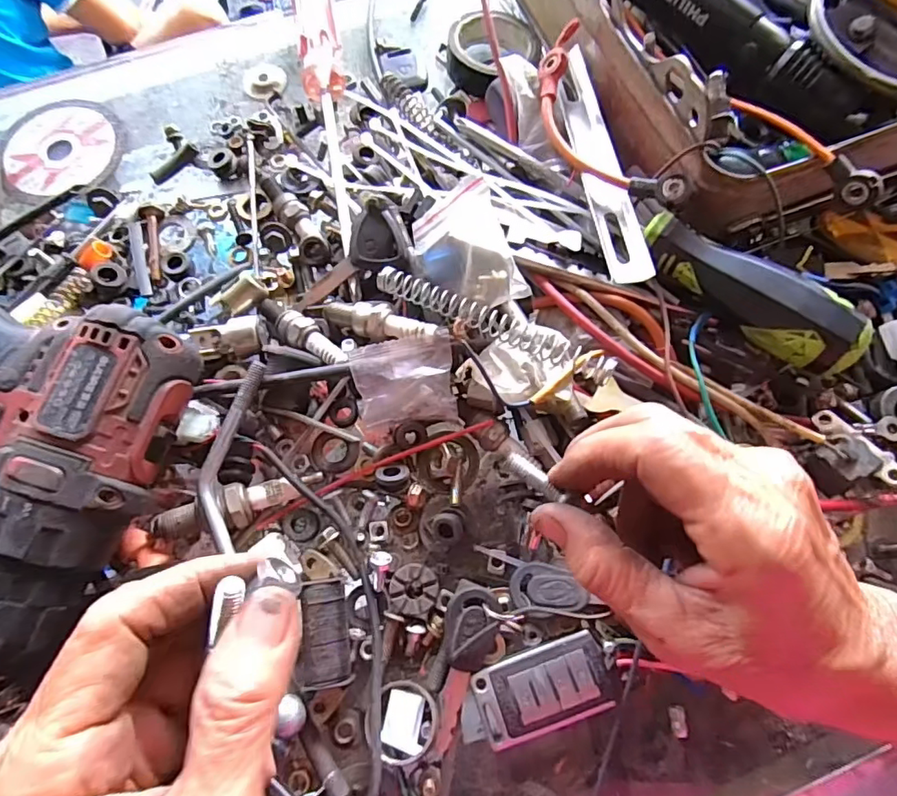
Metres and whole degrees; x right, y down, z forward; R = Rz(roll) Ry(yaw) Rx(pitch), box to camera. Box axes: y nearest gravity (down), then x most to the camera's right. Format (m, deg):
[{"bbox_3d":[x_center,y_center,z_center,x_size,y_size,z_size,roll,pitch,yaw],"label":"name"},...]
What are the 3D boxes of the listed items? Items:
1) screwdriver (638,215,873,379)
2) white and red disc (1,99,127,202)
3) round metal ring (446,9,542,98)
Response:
[{"bbox_3d":[0.138,-0.050,0.251,0.102,0.029,0.031,40,77,11],"label":"screwdriver"},{"bbox_3d":[-0.234,-0.152,0.326,0.071,0.007,0.074,0,73,0],"label":"white and red disc"},{"bbox_3d":[0.026,-0.215,0.333,0.057,0.019,0.049,-43,78,-12],"label":"round metal ring"}]

